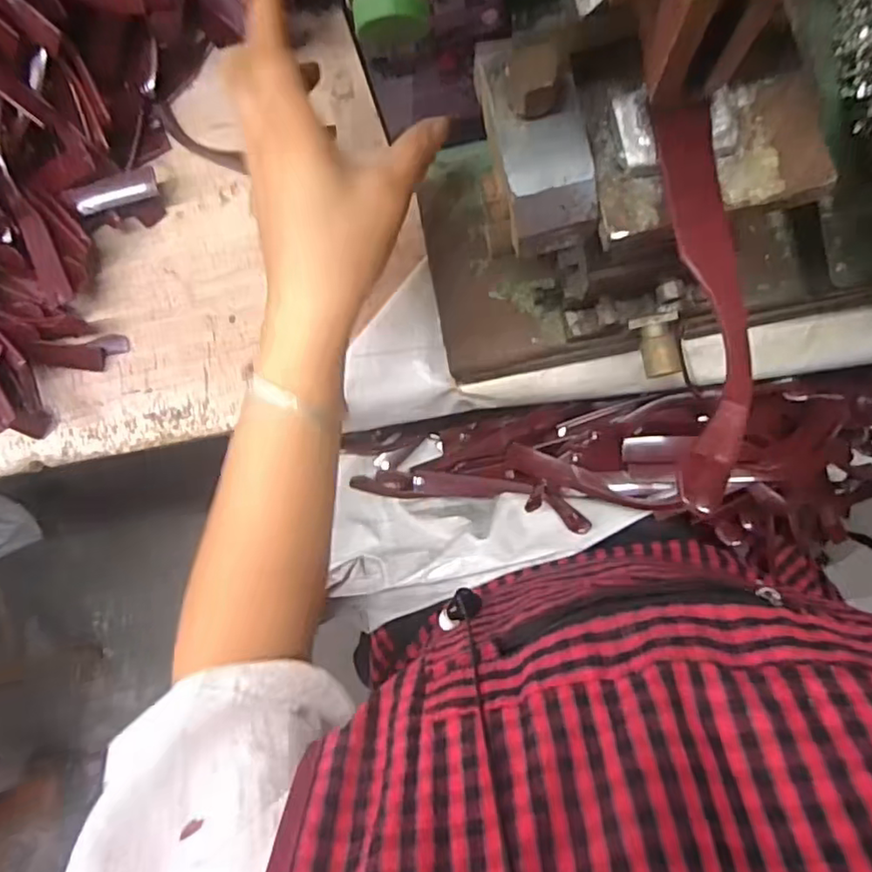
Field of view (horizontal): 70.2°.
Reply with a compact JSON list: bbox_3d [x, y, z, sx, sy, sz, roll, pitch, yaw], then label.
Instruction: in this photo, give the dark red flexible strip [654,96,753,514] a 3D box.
[{"bbox_3d":[0.087,-0.046,0.200,0.025,0.013,0.139,0,74,9],"label":"dark red flexible strip"}]

